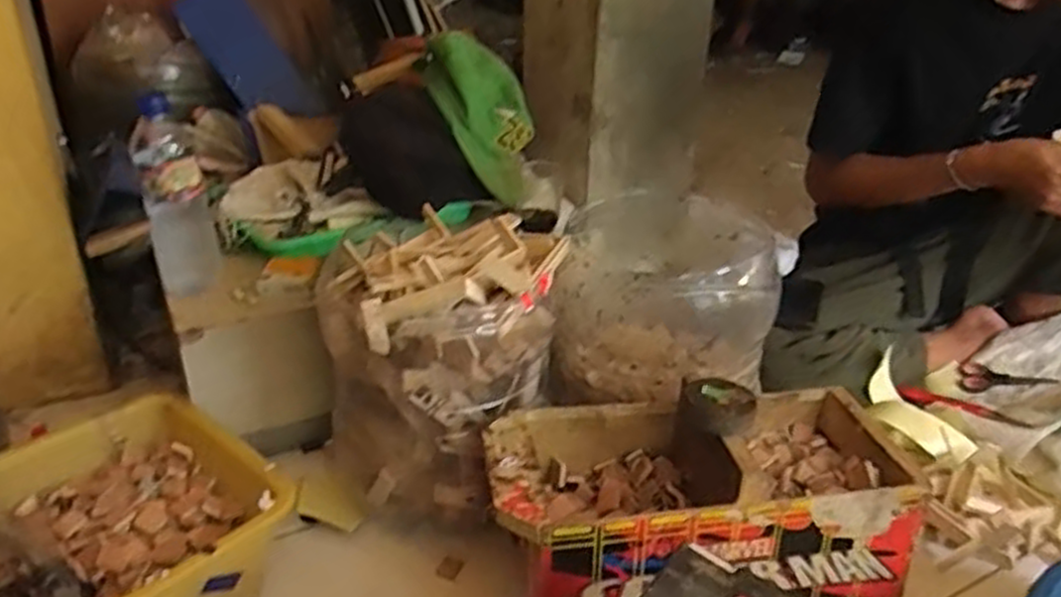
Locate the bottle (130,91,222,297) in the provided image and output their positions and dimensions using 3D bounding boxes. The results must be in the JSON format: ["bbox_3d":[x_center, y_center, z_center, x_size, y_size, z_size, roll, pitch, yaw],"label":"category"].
[{"bbox_3d":[-0.391,-0.107,0.859,0.064,0.216,0.062,-12,31,-23],"label":"bottle"}]

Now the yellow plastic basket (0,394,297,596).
[{"bbox_3d":[-0.393,0.238,0.733,0.268,0.127,0.272,22,35,35],"label":"yellow plastic basket"}]

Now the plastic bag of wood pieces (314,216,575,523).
[{"bbox_3d":[-0.099,0.071,0.851,0.234,0.275,0.254,-9,30,-19],"label":"plastic bag of wood pieces"}]

